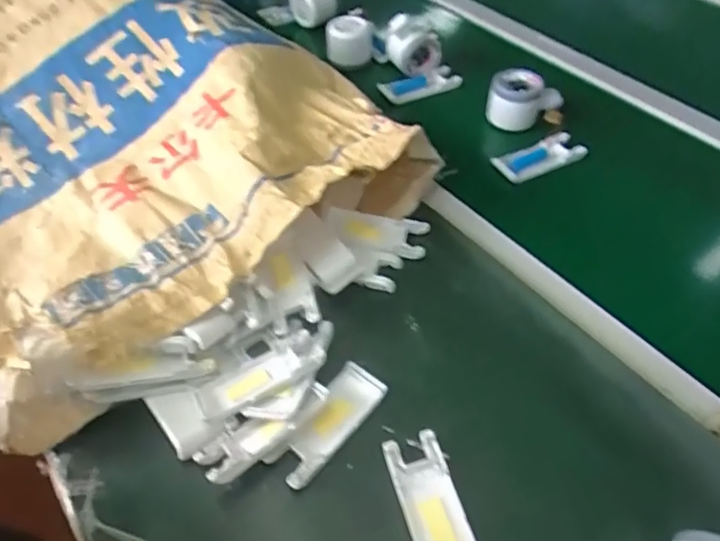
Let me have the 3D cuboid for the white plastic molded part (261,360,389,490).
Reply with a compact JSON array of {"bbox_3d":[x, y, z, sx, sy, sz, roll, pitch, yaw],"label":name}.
[{"bbox_3d":[-0.026,0.116,0.432,0.037,0.012,0.103,32,57,25],"label":"white plastic molded part"}]

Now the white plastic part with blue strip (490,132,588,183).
[{"bbox_3d":[0.206,-0.128,0.648,0.108,0.014,0.039,-23,75,-14],"label":"white plastic part with blue strip"}]

